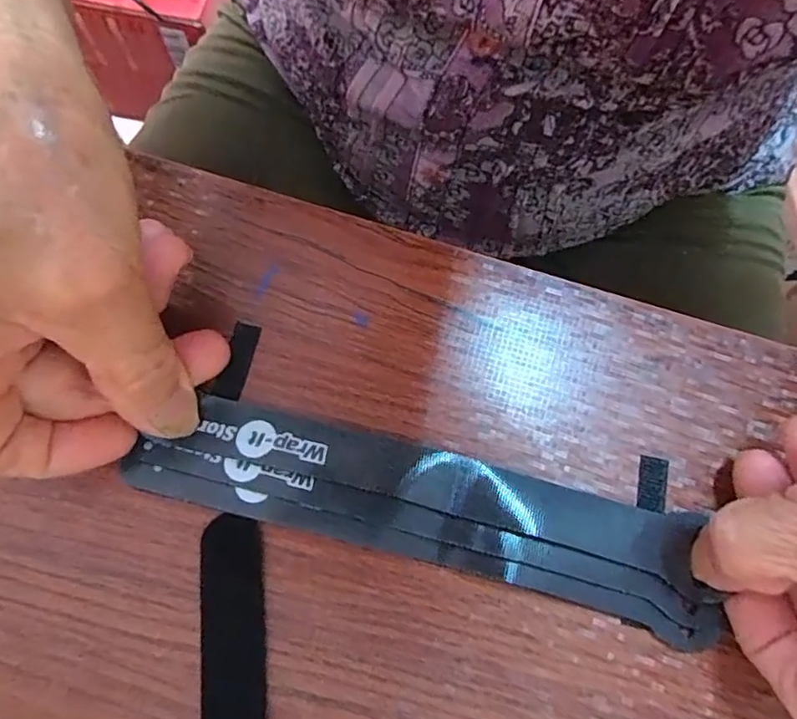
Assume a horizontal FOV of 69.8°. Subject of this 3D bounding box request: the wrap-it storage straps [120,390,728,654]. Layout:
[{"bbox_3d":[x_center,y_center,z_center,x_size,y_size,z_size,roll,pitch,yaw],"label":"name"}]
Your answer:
[{"bbox_3d":[0.008,0.048,0.188,0.187,0.007,0.038,15,74,1],"label":"wrap-it storage straps"}]

